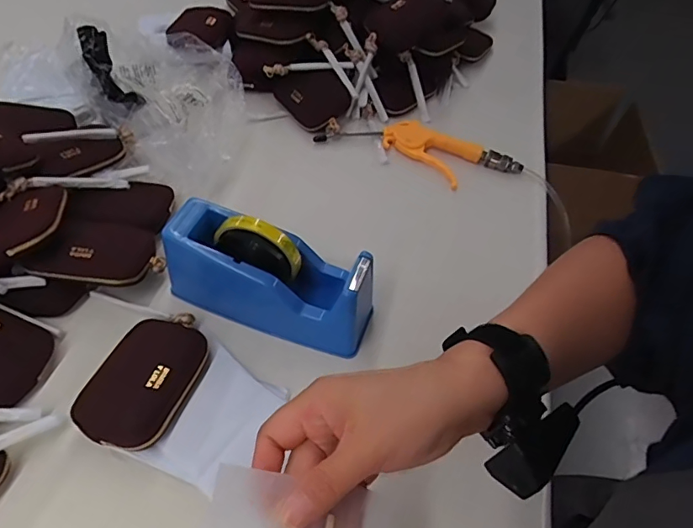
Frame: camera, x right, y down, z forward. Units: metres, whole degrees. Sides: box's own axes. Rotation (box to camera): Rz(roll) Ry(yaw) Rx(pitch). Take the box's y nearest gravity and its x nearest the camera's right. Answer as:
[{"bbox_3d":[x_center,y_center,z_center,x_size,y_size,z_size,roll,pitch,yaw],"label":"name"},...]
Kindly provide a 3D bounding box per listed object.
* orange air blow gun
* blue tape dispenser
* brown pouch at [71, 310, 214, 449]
[{"bbox_3d":[0.098,-0.159,0.665,0.266,0.022,0.080,22,53,12],"label":"orange air blow gun"},{"bbox_3d":[-0.074,0.007,0.471,0.203,0.098,0.073,20,53,11],"label":"blue tape dispenser"},{"bbox_3d":[-0.172,0.098,0.433,0.072,0.031,0.127,15,52,7],"label":"brown pouch"}]

